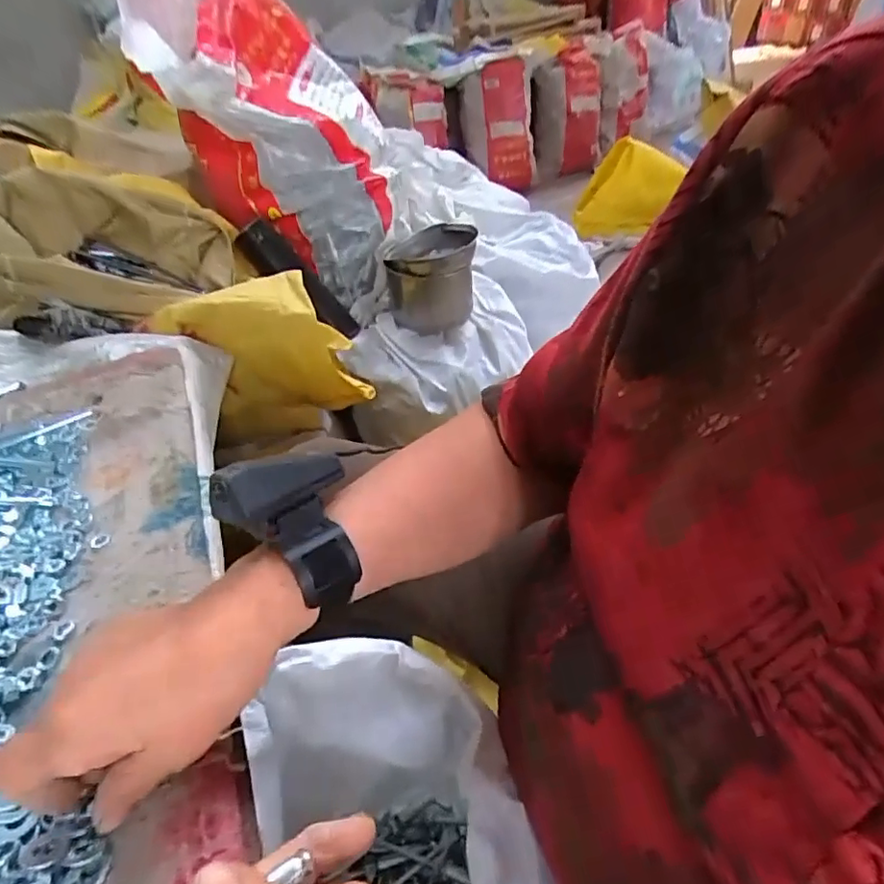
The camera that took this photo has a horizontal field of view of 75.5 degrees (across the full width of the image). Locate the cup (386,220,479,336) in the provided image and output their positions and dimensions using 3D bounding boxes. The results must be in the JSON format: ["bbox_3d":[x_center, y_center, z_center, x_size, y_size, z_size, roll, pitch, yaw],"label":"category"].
[{"bbox_3d":[-0.016,-0.257,0.913,0.135,0.130,0.132,-4,41,1],"label":"cup"}]

